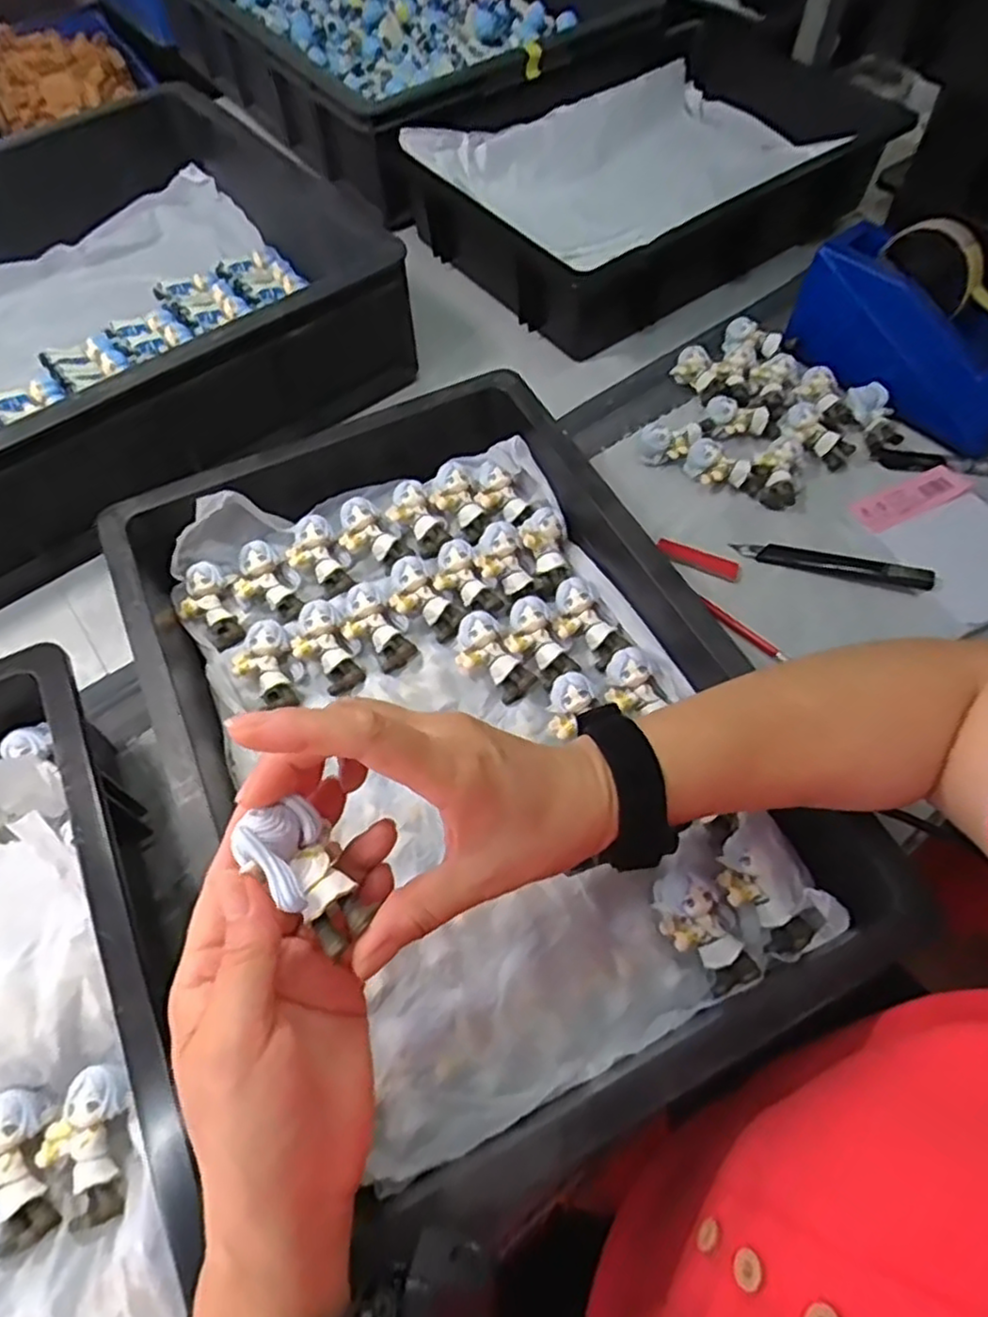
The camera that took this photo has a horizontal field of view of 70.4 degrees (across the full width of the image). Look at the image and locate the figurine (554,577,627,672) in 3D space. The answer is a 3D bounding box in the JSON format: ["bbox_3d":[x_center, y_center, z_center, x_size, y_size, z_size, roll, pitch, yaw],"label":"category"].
[{"bbox_3d":[0.062,-0.025,0.476,0.034,0.021,0.063,-30,80,-15],"label":"figurine"}]

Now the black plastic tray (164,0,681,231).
[{"bbox_3d":[-0.130,-0.756,0.863,0.332,0.147,0.596,-37,65,-18],"label":"black plastic tray"}]

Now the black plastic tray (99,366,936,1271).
[{"bbox_3d":[-0.022,0.025,0.429,0.301,0.077,0.453,-25,62,-12],"label":"black plastic tray"}]

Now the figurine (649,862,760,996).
[{"bbox_3d":[0.111,0.145,0.374,0.037,0.025,0.063,-31,78,-15],"label":"figurine"}]

